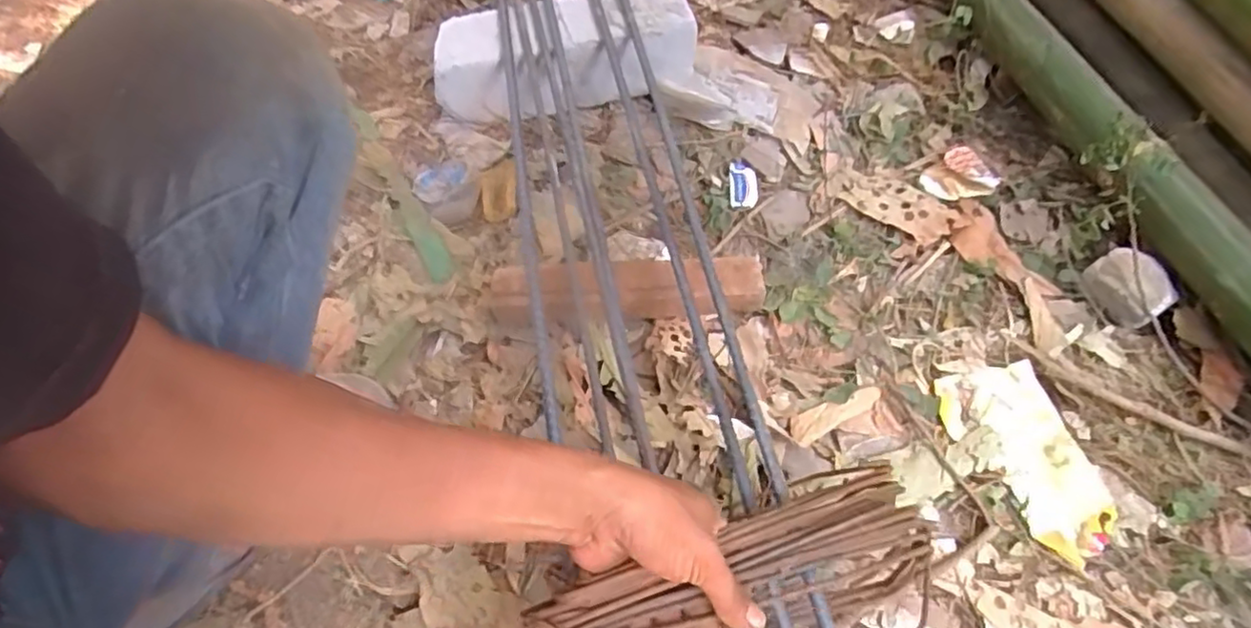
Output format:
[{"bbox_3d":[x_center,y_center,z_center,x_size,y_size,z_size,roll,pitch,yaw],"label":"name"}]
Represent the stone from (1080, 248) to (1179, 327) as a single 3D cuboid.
[{"bbox_3d":[0.520,-0.026,0.669,0.053,0.049,0.082,-30,60,-20],"label":"stone"}]

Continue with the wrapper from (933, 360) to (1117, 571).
[{"bbox_3d":[0.378,0.136,0.616,0.109,0.020,0.184,-12,56,-8],"label":"wrapper"}]

